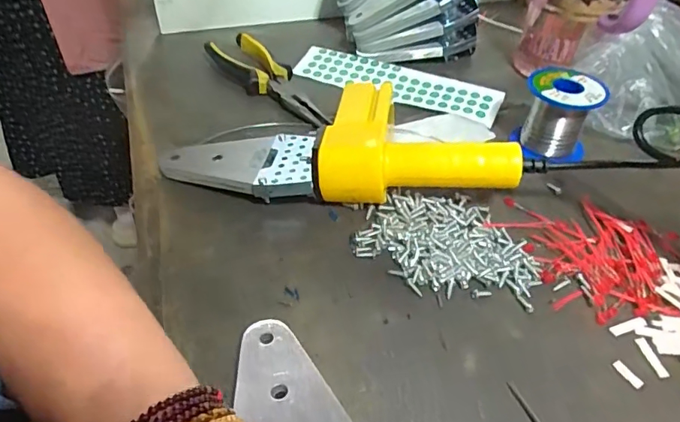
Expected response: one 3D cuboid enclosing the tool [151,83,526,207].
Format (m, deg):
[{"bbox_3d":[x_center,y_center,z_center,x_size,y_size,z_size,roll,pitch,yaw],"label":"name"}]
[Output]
[{"bbox_3d":[-0.006,-0.054,0.395,0.270,0.055,0.107,3,44,0],"label":"tool"}]

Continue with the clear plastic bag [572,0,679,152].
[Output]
[{"bbox_3d":[0.325,-0.137,0.476,0.203,0.076,0.135,-21,49,-22],"label":"clear plastic bag"}]

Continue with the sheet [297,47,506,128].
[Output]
[{"bbox_3d":[0.059,-0.135,0.520,0.213,0.010,0.058,21,61,19],"label":"sheet"}]

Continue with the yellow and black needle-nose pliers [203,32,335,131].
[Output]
[{"bbox_3d":[-0.072,-0.137,0.500,0.048,0.027,0.168,-30,53,-29],"label":"yellow and black needle-nose pliers"}]

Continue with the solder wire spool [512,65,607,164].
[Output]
[{"bbox_3d":[0.196,-0.089,0.441,0.062,0.059,0.062,27,49,23],"label":"solder wire spool"}]

